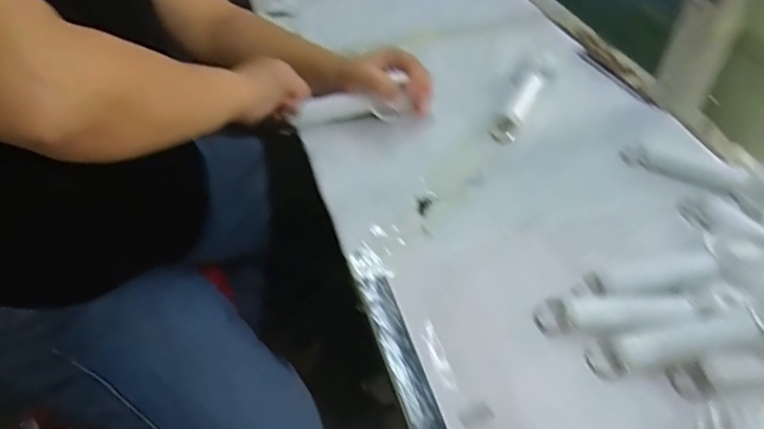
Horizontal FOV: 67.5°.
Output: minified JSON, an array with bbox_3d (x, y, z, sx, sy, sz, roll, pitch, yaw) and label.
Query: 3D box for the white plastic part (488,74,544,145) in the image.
[{"bbox_3d":[0.155,-0.124,0.653,0.031,0.017,0.118,23,48,20],"label":"white plastic part"}]

